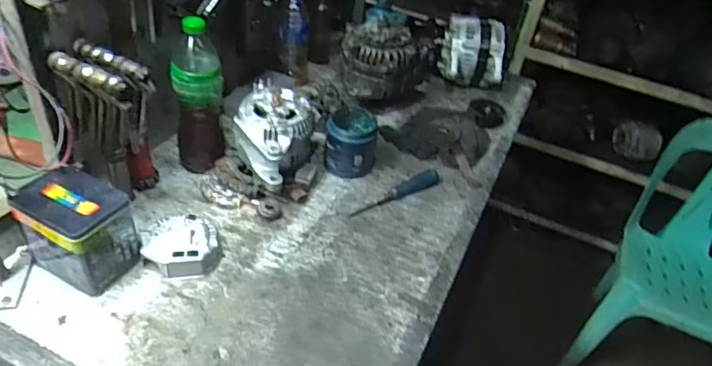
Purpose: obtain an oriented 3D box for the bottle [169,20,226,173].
[{"bbox_3d":[-0.258,-0.134,0.864,0.082,0.262,0.070,-8,43,-19],"label":"bottle"}]

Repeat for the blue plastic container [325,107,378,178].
[{"bbox_3d":[-0.008,-0.075,0.971,0.093,0.088,0.102,8,40,-1],"label":"blue plastic container"}]

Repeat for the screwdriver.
[{"bbox_3d":[0.071,0.015,0.948,0.185,0.029,0.032,-14,45,-25],"label":"screwdriver"}]

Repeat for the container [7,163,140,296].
[{"bbox_3d":[-0.380,0.060,0.720,0.130,0.121,0.093,25,43,18],"label":"container"}]

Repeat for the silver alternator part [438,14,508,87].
[{"bbox_3d":[0.270,-0.295,1.232,0.138,0.145,0.119,7,40,-2],"label":"silver alternator part"}]

